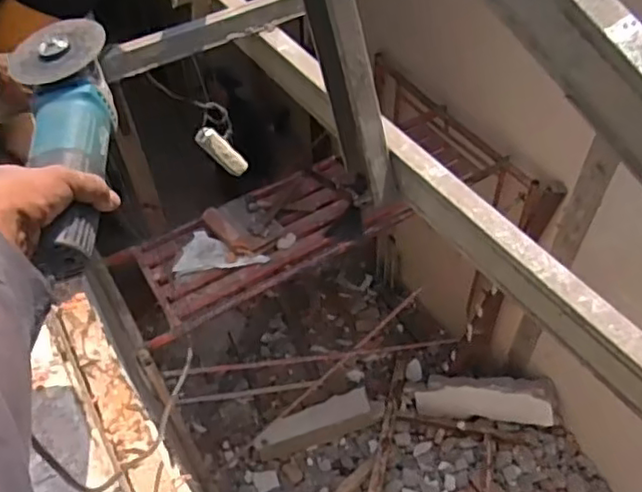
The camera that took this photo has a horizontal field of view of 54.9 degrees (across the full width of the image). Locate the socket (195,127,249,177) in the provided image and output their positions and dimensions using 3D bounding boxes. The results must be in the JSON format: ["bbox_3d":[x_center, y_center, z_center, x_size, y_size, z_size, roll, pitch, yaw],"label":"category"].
[{"bbox_3d":[-0.250,-0.239,1.565,0.054,0.156,0.038,-45,33,4],"label":"socket"}]

